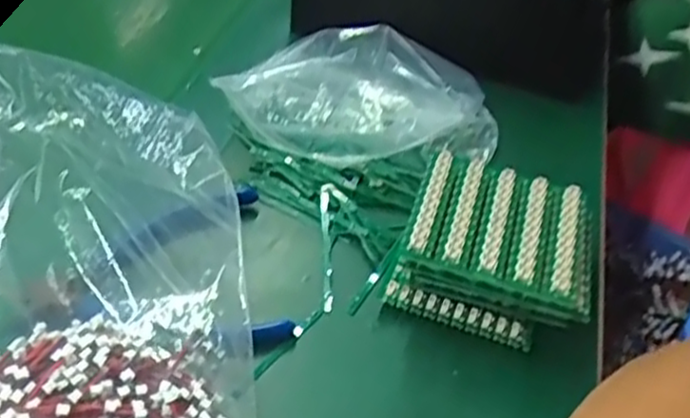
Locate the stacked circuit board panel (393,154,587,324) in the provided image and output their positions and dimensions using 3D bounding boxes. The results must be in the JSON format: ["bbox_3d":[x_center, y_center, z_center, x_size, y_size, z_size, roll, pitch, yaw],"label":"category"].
[{"bbox_3d":[0.084,0.020,0.385,0.098,0.050,0.086,15,45,10],"label":"stacked circuit board panel"}]

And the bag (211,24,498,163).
[{"bbox_3d":[0.013,-0.068,0.454,0.180,0.062,0.081,3,44,-2],"label":"bag"}]

